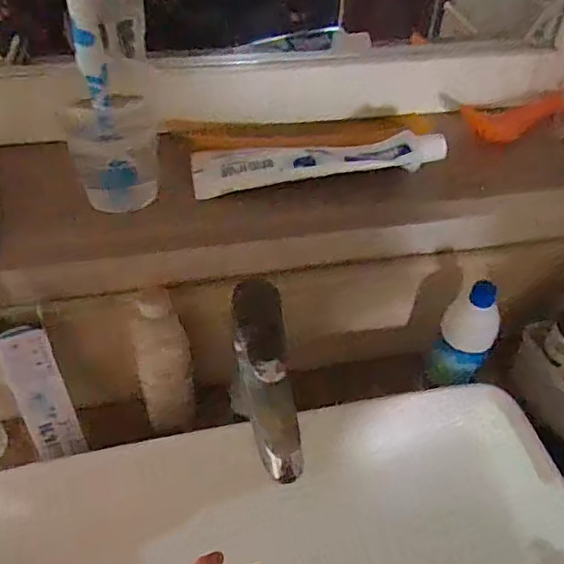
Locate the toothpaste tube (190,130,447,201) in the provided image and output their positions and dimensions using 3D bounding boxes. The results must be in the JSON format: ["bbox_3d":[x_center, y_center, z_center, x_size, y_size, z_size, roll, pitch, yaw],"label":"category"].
[{"bbox_3d":[0.026,-0.094,0.439,0.185,0.026,0.042,-5,47,-8],"label":"toothpaste tube"}]

